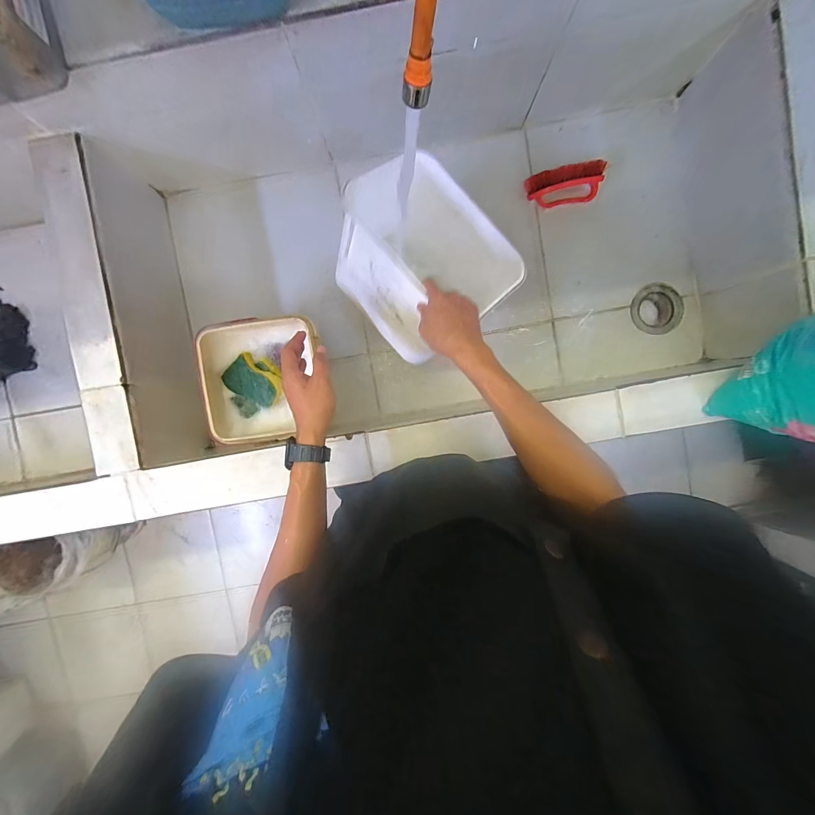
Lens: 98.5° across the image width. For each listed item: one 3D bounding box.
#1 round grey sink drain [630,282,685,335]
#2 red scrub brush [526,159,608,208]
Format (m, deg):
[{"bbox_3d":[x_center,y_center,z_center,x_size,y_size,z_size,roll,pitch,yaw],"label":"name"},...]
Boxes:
[{"bbox_3d":[0.535,-0.212,0.767,0.096,0.050,0.104,0,94,1],"label":"round grey sink drain"},{"bbox_3d":[0.313,-0.445,0.701,0.139,0.044,0.061,-9,93,1],"label":"red scrub brush"}]

